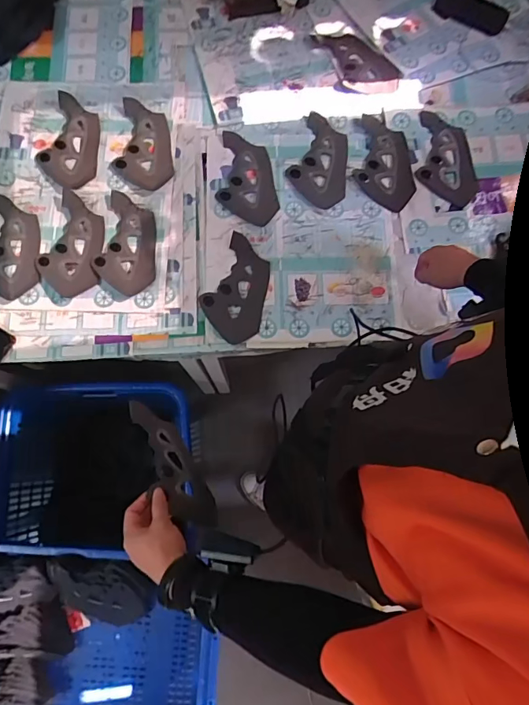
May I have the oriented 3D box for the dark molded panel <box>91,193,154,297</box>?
[{"bbox_3d":[-0.285,-0.228,0.924,0.118,0.027,0.229,-5,76,-2],"label":"dark molded panel"}]

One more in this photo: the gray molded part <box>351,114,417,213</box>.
[{"bbox_3d":[0.273,-0.424,1.011,0.135,0.018,0.224,12,76,2],"label":"gray molded part"}]

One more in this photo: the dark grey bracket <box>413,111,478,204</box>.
[{"bbox_3d":[0.409,-0.437,1.022,0.126,0.017,0.225,8,76,2],"label":"dark grey bracket"}]

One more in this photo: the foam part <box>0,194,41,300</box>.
[{"bbox_3d":[-0.510,-0.213,0.910,0.117,0.019,0.212,-2,76,-1],"label":"foam part"}]

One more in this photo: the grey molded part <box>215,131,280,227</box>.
[{"bbox_3d":[-0.033,-0.379,0.978,0.130,0.021,0.219,5,76,1],"label":"grey molded part"}]

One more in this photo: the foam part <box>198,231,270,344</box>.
[{"bbox_3d":[-0.056,-0.133,0.908,0.119,0.021,0.226,10,76,2],"label":"foam part"}]

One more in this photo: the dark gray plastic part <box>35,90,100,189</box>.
[{"bbox_3d":[-0.421,-0.458,0.976,0.114,0.018,0.224,0,76,-1],"label":"dark gray plastic part"}]

